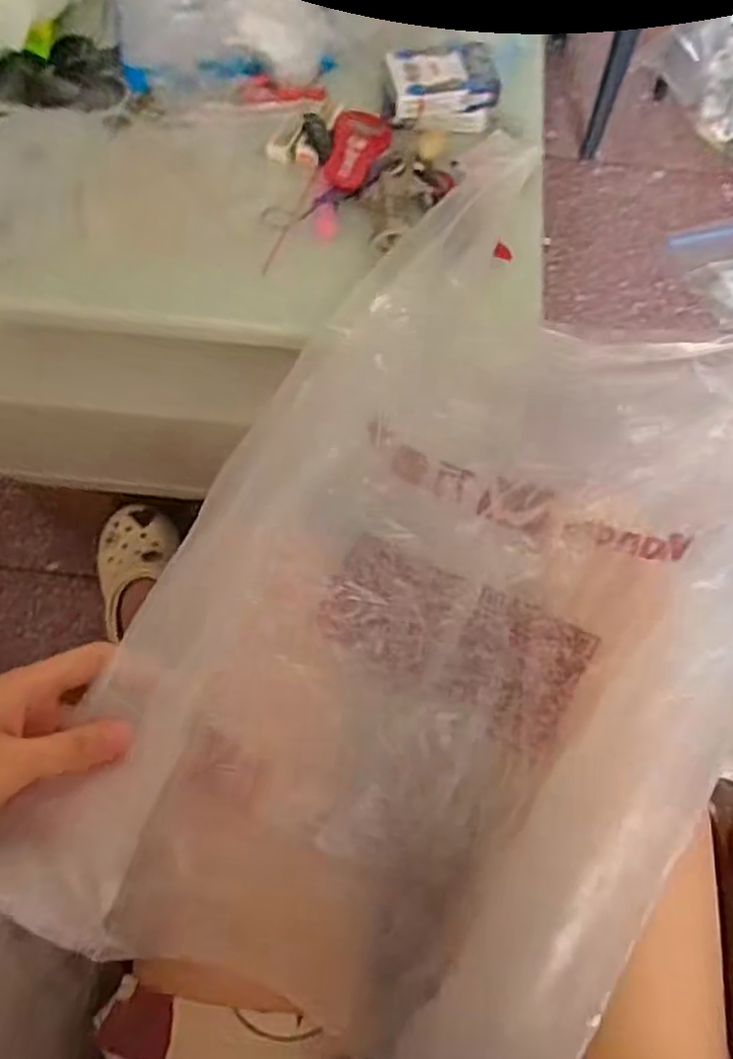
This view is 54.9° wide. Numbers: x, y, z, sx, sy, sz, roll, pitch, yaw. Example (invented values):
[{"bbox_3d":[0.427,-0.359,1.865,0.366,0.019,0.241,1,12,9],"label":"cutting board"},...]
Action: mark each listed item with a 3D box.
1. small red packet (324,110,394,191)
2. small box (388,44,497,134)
[{"bbox_3d":[-0.006,-0.311,0.577,0.046,0.016,0.091,9,66,2],"label":"small red packet"},{"bbox_3d":[0.063,-0.372,0.594,0.088,0.032,0.063,-8,67,-6],"label":"small box"}]

